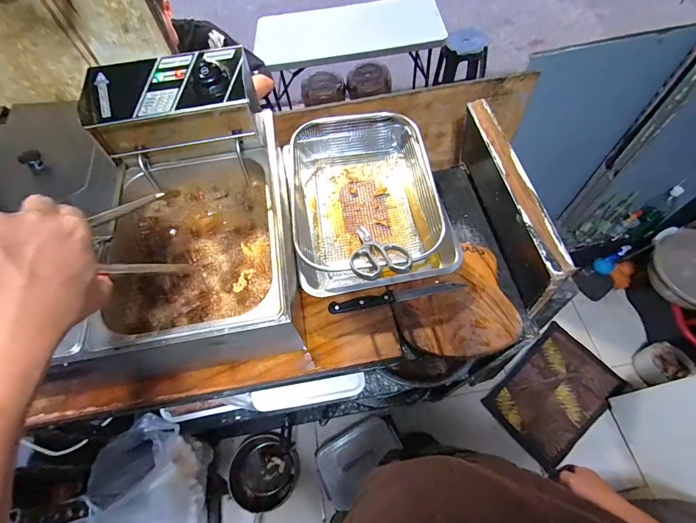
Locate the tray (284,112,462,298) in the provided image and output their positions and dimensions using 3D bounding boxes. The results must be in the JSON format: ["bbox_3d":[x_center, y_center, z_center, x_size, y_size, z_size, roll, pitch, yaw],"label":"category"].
[{"bbox_3d":[0.030,-0.126,0.694,0.281,0.094,0.394,-9,60,-2],"label":"tray"}]

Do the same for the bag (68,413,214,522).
[{"bbox_3d":[-0.447,0.495,0.773,0.142,0.341,0.268,-13,61,-4],"label":"bag"}]

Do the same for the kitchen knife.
[{"bbox_3d":[0.086,0.061,0.636,0.242,0.016,0.025,-11,61,-3],"label":"kitchen knife"}]

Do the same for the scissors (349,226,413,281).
[{"bbox_3d":[0.043,-0.026,0.619,0.096,0.020,0.194,-15,30,-5],"label":"scissors"}]

